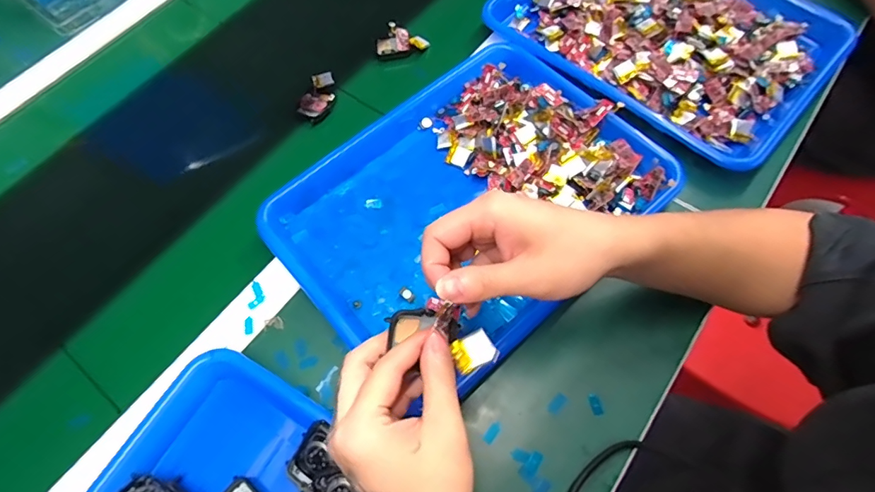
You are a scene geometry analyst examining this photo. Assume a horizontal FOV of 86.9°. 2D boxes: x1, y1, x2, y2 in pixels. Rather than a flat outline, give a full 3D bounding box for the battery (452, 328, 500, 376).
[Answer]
[{"bbox_3d":[0.021,0.059,0.262,0.023,0.004,0.020,-19,66,-6],"label":"battery"}]

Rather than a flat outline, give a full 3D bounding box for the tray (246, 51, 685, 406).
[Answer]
[{"bbox_3d":[0.024,-0.051,0.430,0.327,0.046,0.264,-40,69,-14],"label":"tray"}]

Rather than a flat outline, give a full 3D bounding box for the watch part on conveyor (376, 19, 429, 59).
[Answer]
[{"bbox_3d":[-0.043,-0.250,0.556,0.062,0.020,0.037,-6,65,1],"label":"watch part on conveyor"}]

